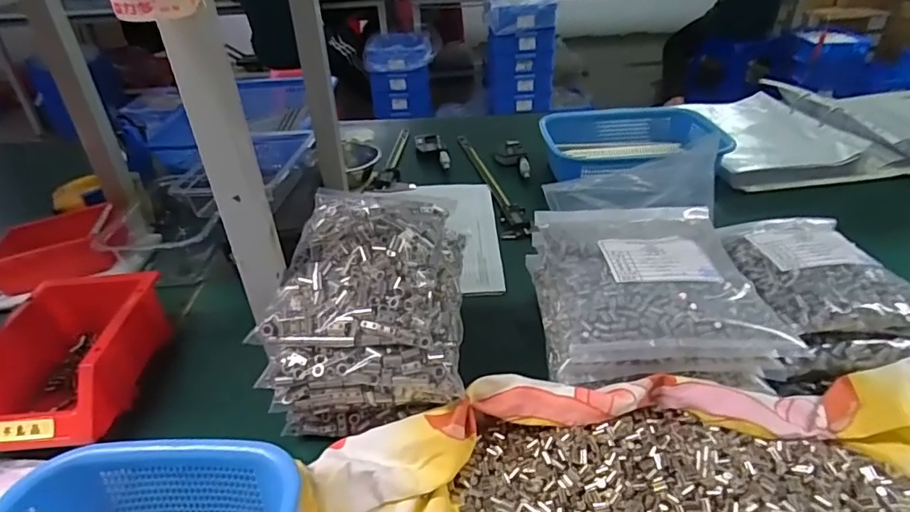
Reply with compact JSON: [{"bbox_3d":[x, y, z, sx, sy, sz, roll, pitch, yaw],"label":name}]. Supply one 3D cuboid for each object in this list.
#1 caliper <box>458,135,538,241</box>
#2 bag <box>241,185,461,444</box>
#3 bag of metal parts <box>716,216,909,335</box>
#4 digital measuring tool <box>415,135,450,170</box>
[{"bbox_3d":[0.062,-0.132,0.918,0.048,0.011,0.391,-7,33,-6],"label":"caliper"},{"bbox_3d":[-0.073,0.046,0.519,0.159,0.136,0.222,-1,33,3],"label":"bag"},{"bbox_3d":[0.355,0.011,0.529,0.142,0.040,0.172,-3,33,-1],"label":"bag of metal parts"},{"bbox_3d":[-0.043,-0.200,1.013,0.058,0.022,0.158,-7,33,-6],"label":"digital measuring tool"}]

